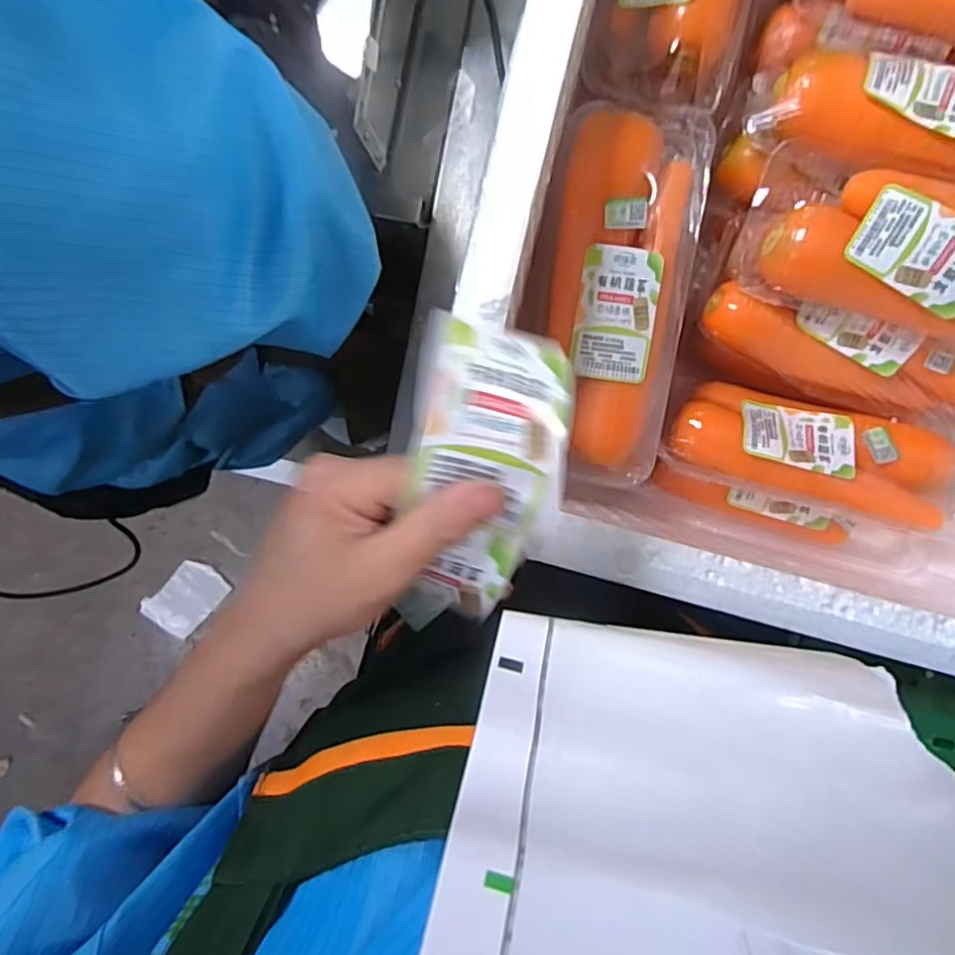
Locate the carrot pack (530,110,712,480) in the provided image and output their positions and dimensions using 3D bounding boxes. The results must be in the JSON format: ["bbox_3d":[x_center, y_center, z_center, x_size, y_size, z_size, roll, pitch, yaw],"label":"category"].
[{"bbox_3d":[0.088,-0.116,0.402,0.095,0.050,0.227,8,106,3],"label":"carrot pack"}]

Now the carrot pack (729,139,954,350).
[{"bbox_3d":[0.287,-0.135,0.376,0.238,0.067,0.092,17,94,3],"label":"carrot pack"}]

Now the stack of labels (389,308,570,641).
[{"bbox_3d":[0.003,0.006,0.242,0.057,0.020,0.127,8,113,4],"label":"stack of labels"}]

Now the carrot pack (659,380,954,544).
[{"bbox_3d":[0.254,-0.013,0.444,0.231,0.051,0.073,14,94,4],"label":"carrot pack"}]

